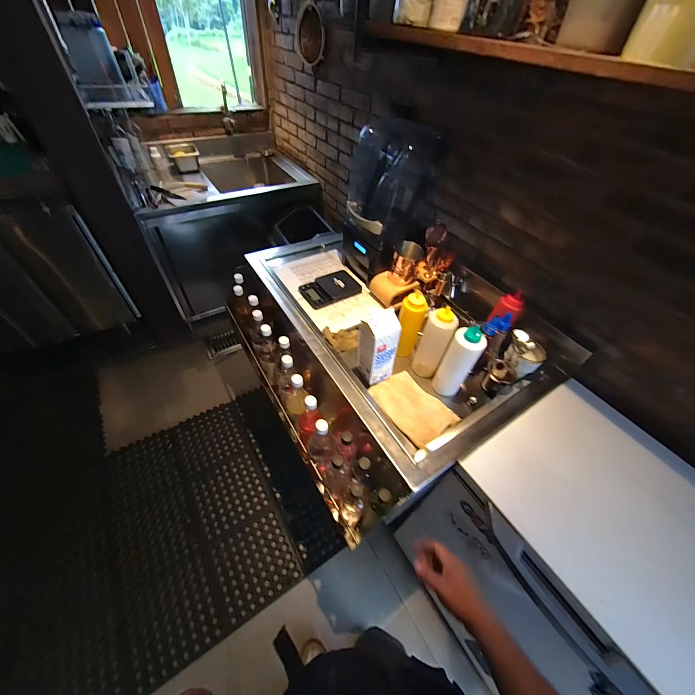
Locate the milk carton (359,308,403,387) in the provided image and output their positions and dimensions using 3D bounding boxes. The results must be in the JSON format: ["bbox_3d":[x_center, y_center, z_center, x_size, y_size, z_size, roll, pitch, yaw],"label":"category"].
[{"bbox_3d":[0.075,-0.003,0.759,0.083,0.199,0.086,-17,52,-19],"label":"milk carton"}]

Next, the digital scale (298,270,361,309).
[{"bbox_3d":[-0.058,-0.205,1.023,0.196,0.030,0.125,-24,55,-24],"label":"digital scale"}]

